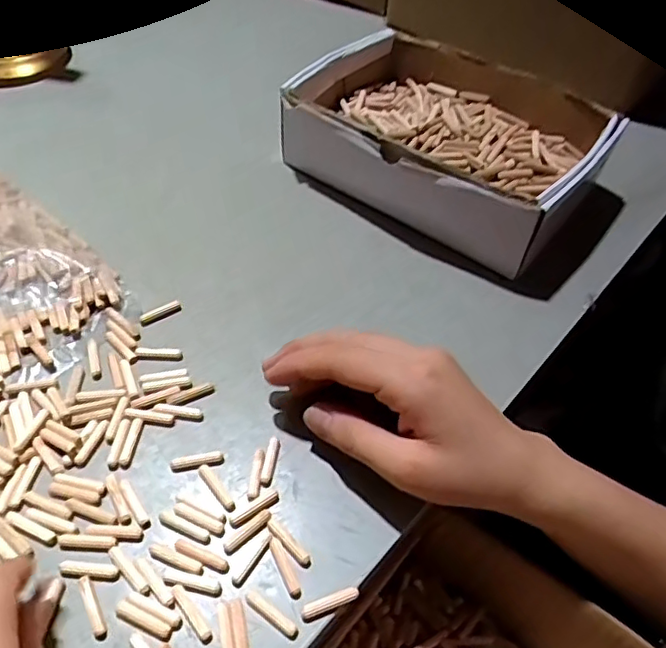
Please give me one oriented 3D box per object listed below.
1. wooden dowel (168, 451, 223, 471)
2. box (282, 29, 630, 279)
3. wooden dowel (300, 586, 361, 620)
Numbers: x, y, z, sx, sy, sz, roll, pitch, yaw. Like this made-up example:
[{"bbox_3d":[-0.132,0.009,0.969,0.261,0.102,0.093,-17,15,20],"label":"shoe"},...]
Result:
[{"bbox_3d":[-0.078,0.079,0.341,0.029,0.006,0.008,-9,51,-14],"label":"wooden dowel"},{"bbox_3d":[0.103,-0.171,0.542,0.246,0.076,0.219,33,54,21],"label":"box"},{"bbox_3d":[-0.002,0.138,0.293,0.029,0.007,0.008,-14,53,-18],"label":"wooden dowel"}]

